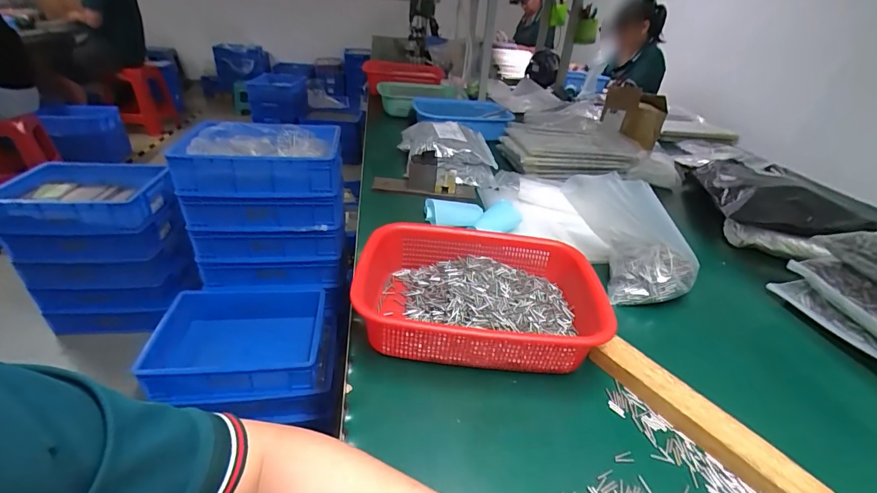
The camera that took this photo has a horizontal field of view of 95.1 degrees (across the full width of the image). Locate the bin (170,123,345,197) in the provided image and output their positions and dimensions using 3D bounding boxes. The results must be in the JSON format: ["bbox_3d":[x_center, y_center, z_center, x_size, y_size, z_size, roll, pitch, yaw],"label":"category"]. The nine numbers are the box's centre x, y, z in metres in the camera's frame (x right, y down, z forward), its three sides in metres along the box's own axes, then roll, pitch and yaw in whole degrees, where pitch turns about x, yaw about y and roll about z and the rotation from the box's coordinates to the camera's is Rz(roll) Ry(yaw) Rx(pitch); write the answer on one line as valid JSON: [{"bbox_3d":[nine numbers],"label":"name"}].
[{"bbox_3d":[-0.484,-0.246,1.128,0.412,0.119,0.266,-1,32,-7],"label":"bin"}]

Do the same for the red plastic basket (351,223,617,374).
[{"bbox_3d":[0.047,0.062,0.504,0.284,0.080,0.208,4,32,1],"label":"red plastic basket"}]

